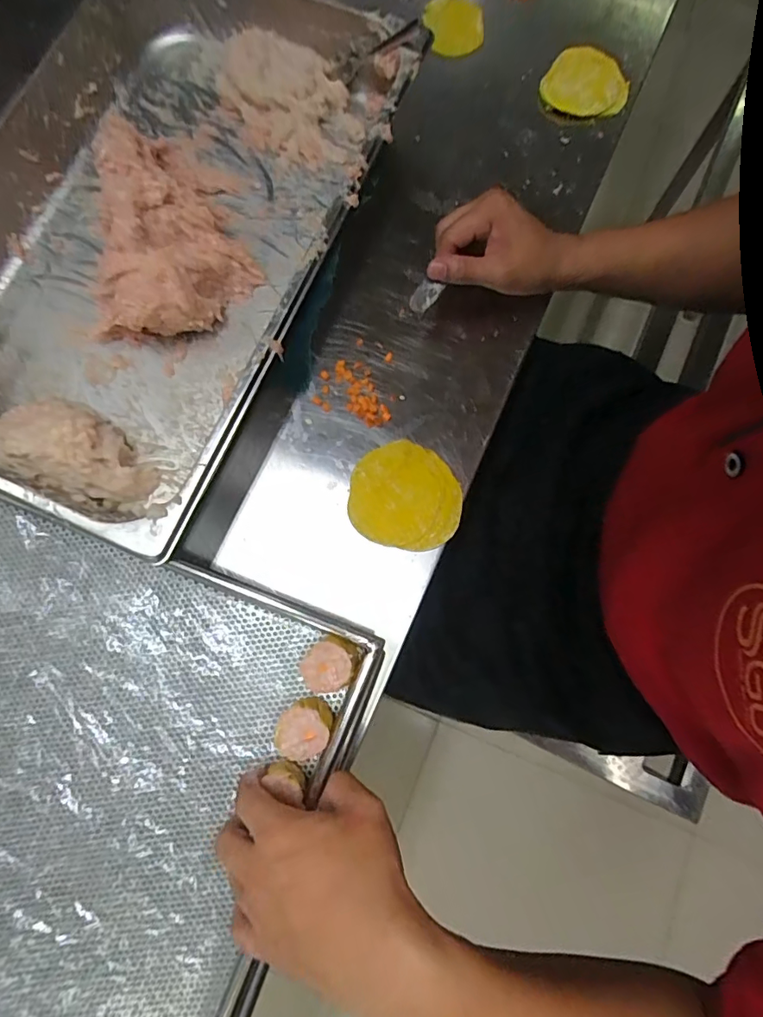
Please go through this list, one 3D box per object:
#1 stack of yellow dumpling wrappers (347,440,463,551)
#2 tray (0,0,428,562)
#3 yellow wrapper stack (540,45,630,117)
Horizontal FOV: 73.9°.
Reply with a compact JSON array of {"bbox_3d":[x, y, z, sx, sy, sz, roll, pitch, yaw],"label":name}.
[{"bbox_3d":[0.021,-0.012,0.441,0.094,0.011,0.089,11,78,3],"label":"stack of yellow dumpling wrappers"},{"bbox_3d":[-0.197,-0.247,0.456,0.307,0.077,0.521,23,79,4],"label":"tray"},{"bbox_3d":[0.210,-0.440,0.523,0.089,0.008,0.077,2,78,-1],"label":"yellow wrapper stack"}]

